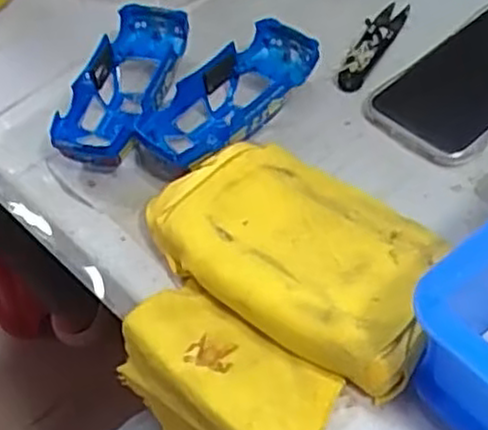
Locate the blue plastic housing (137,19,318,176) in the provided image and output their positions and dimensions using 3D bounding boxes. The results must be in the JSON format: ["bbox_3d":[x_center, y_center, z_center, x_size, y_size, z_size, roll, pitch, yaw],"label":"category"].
[{"bbox_3d":[-0.006,-0.072,0.487,0.134,0.039,0.062,-38,58,-22],"label":"blue plastic housing"}]

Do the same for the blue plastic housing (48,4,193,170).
[{"bbox_3d":[-0.078,-0.086,0.503,0.056,0.043,0.130,10,54,14],"label":"blue plastic housing"}]

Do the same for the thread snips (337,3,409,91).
[{"bbox_3d":[0.093,-0.125,0.537,0.021,0.009,0.102,21,57,21],"label":"thread snips"}]

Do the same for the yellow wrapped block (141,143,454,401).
[{"bbox_3d":[0.030,0.024,0.408,0.163,0.034,0.093,29,60,26],"label":"yellow wrapped block"}]

